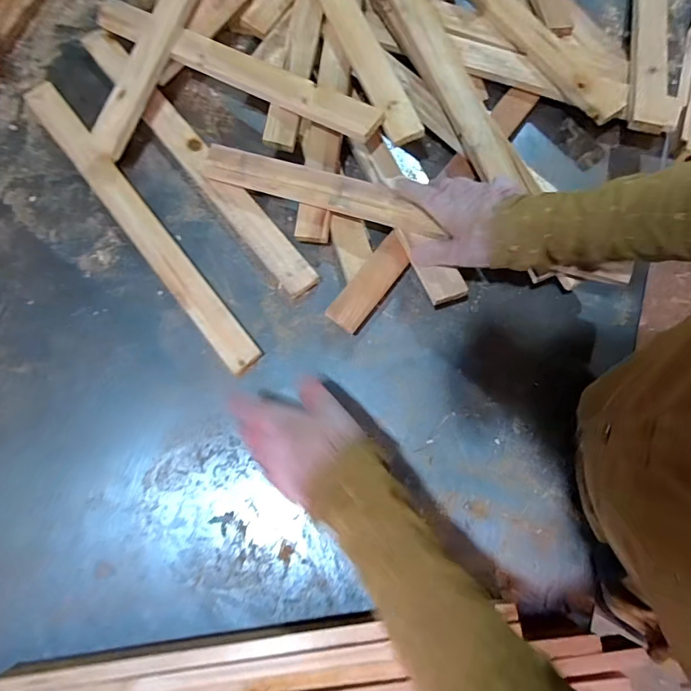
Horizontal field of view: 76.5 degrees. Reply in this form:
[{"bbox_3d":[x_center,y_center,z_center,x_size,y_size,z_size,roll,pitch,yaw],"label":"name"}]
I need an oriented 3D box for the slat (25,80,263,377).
[{"bbox_3d":[-0.264,-0.164,0.552,0.043,0.020,0.490,-38,78,-10],"label":"slat"}]

